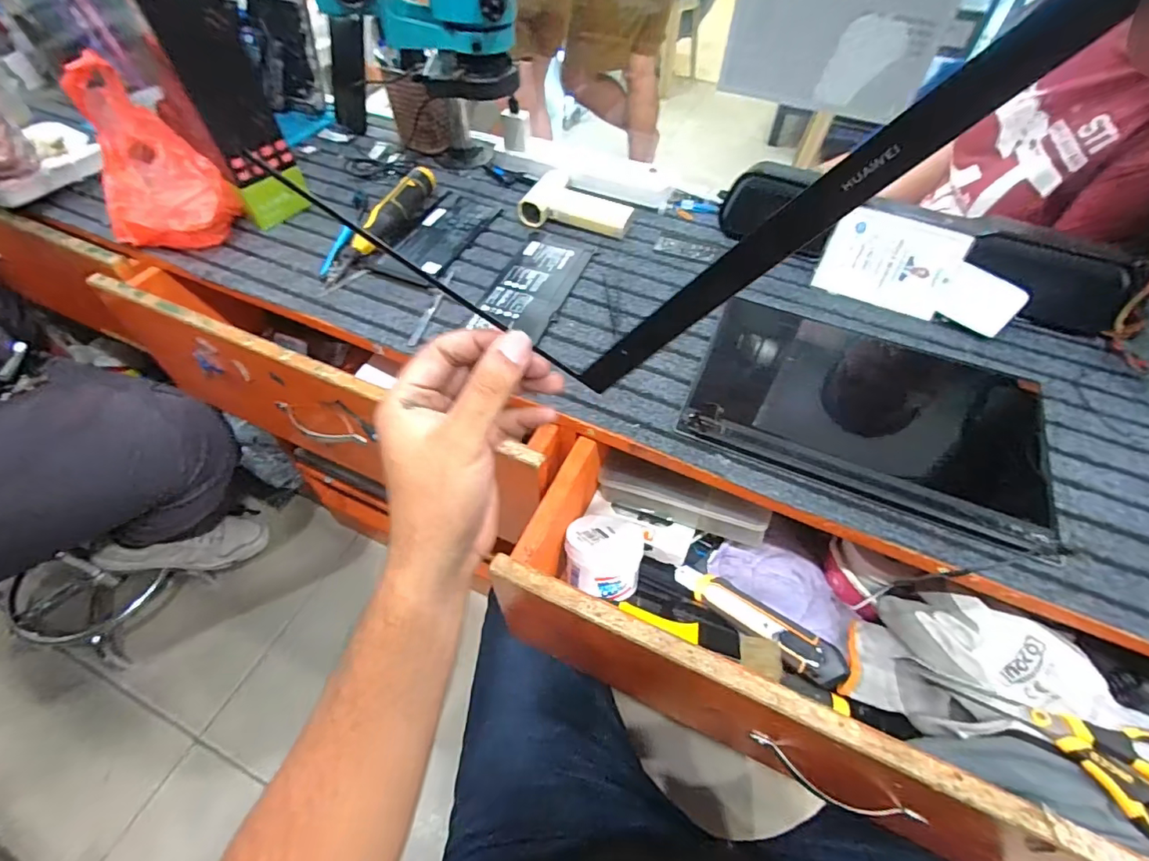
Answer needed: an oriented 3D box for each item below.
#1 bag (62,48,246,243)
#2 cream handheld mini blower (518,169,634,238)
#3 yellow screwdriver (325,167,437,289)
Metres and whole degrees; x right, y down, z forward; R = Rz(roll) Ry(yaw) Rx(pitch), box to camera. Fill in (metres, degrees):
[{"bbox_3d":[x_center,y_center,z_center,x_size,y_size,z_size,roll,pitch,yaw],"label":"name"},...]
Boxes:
[{"bbox_3d":[-0.494,-0.304,0.591,0.130,0.166,0.127,36,60,23],"label":"bag"},{"bbox_3d":[0.008,-0.305,0.685,0.142,0.028,0.097,10,53,7],"label":"cream handheld mini blower"},{"bbox_3d":[-0.240,-0.261,0.637,0.032,0.040,0.209,20,55,13],"label":"yellow screwdriver"}]

